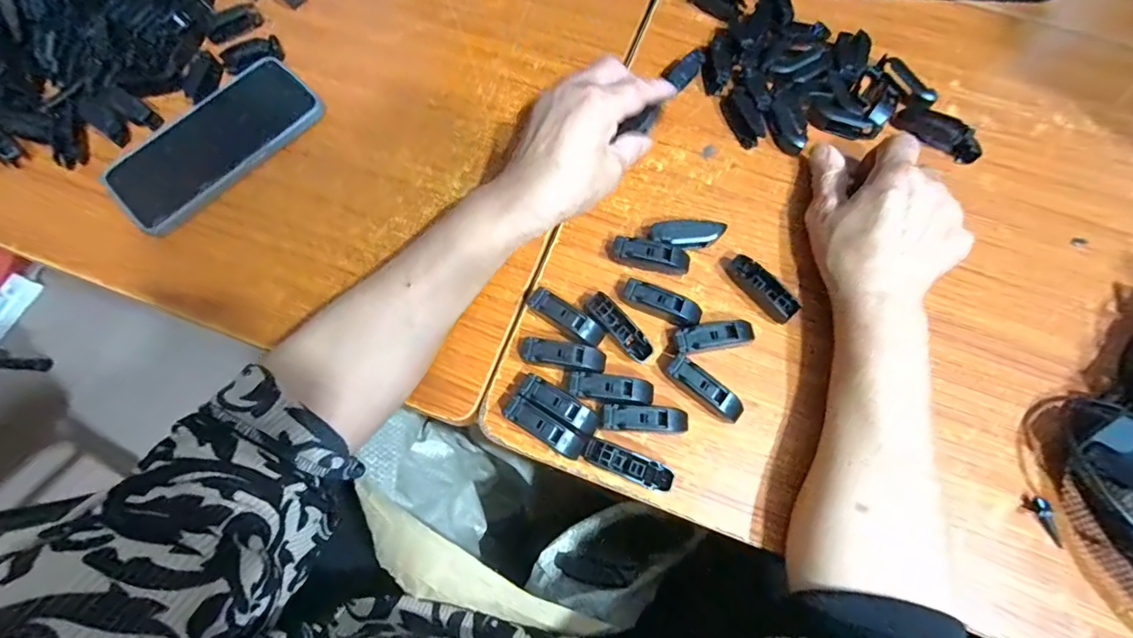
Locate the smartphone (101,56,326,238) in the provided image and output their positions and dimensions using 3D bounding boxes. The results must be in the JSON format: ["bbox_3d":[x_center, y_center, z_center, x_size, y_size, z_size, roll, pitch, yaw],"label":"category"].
[{"bbox_3d":[-0.280,-0.142,0.387,0.084,0.006,0.165,42,76,13],"label":"smartphone"}]

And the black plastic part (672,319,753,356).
[{"bbox_3d":[0.101,0.013,0.332,0.055,0.017,0.020,-11,71,-4],"label":"black plastic part"}]

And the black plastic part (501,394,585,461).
[{"bbox_3d":[-0.014,0.070,0.314,0.055,0.014,0.016,31,74,10],"label":"black plastic part"}]

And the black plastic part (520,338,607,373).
[{"bbox_3d":[-0.002,0.026,0.328,0.057,0.017,0.018,6,71,2],"label":"black plastic part"}]

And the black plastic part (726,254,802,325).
[{"bbox_3d":[0.138,-0.022,0.346,0.018,0.014,0.056,-39,75,-13],"label":"black plastic part"}]

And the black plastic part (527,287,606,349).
[{"bbox_3d":[0.000,0.000,0.337,0.055,0.015,0.018,37,75,11],"label":"black plastic part"}]

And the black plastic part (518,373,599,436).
[{"bbox_3d":[-0.004,0.057,0.318,0.054,0.015,0.016,29,73,9],"label":"black plastic part"}]

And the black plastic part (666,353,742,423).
[{"bbox_3d":[0.091,0.047,0.322,0.055,0.014,0.019,40,75,12],"label":"black plastic part"}]

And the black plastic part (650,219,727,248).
[{"bbox_3d":[0.088,-0.060,0.358,0.054,0.015,0.022,-3,71,-1],"label":"black plastic part"}]

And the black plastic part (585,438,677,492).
[{"bbox_3d":[0.039,0.092,0.307,0.055,0.016,0.017,23,72,7],"label":"black plastic part"}]

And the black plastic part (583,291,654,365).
[{"bbox_3d":[0.036,0.007,0.334,0.017,0.015,0.055,-41,76,-13],"label":"black plastic part"}]

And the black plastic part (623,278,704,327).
[{"bbox_3d":[0.067,-0.011,0.340,0.055,0.016,0.016,24,72,8],"label":"black plastic part"}]

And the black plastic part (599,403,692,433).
[{"bbox_3d":[0.051,0.065,0.316,0.056,0.014,0.018,5,71,1],"label":"black plastic part"}]

